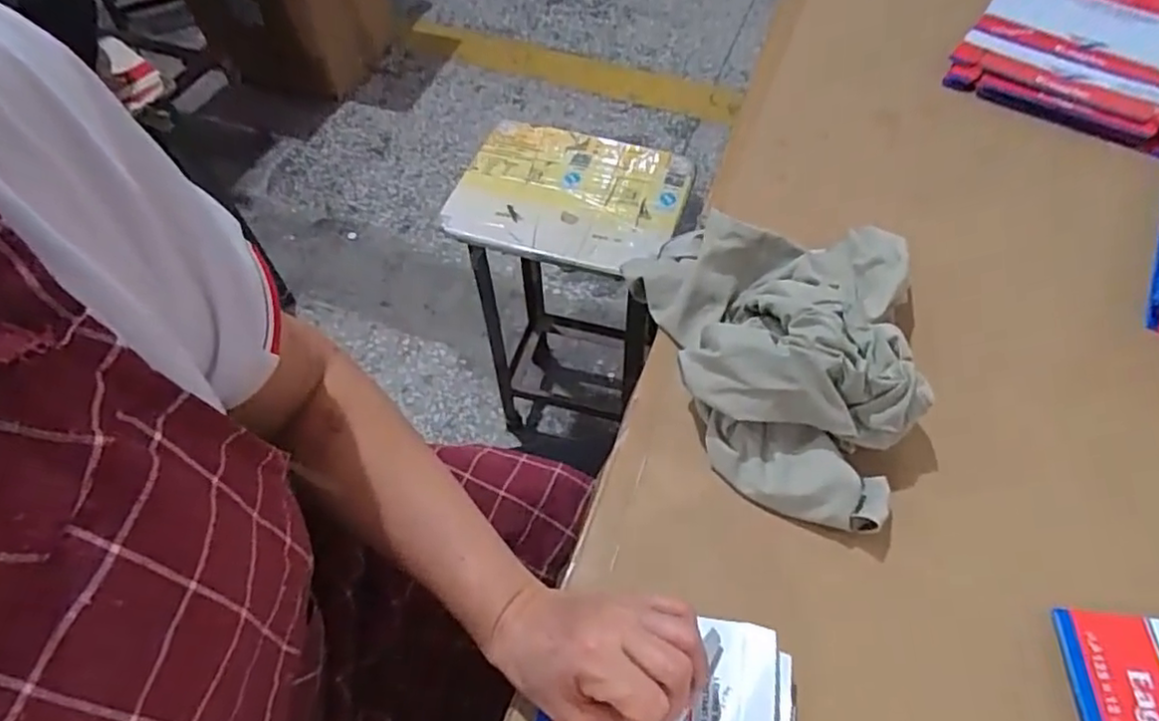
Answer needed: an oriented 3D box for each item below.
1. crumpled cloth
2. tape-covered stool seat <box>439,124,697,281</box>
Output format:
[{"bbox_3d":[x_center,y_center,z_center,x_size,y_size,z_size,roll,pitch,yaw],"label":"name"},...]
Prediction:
[{"bbox_3d":[0.141,-0.022,0.490,0.211,0.091,0.268,7,57,6],"label":"crumpled cloth"},{"bbox_3d":[-0.008,-0.223,0.856,0.284,0.027,0.239,14,58,10],"label":"tape-covered stool seat"}]

